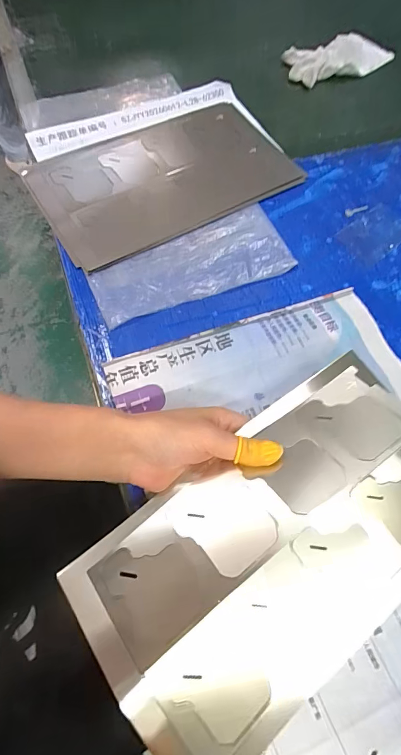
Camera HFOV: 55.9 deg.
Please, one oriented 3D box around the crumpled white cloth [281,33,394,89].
[{"bbox_3d":[0.219,-0.504,0.595,0.193,0.020,0.089,-26,70,-14],"label":"crumpled white cloth"}]

